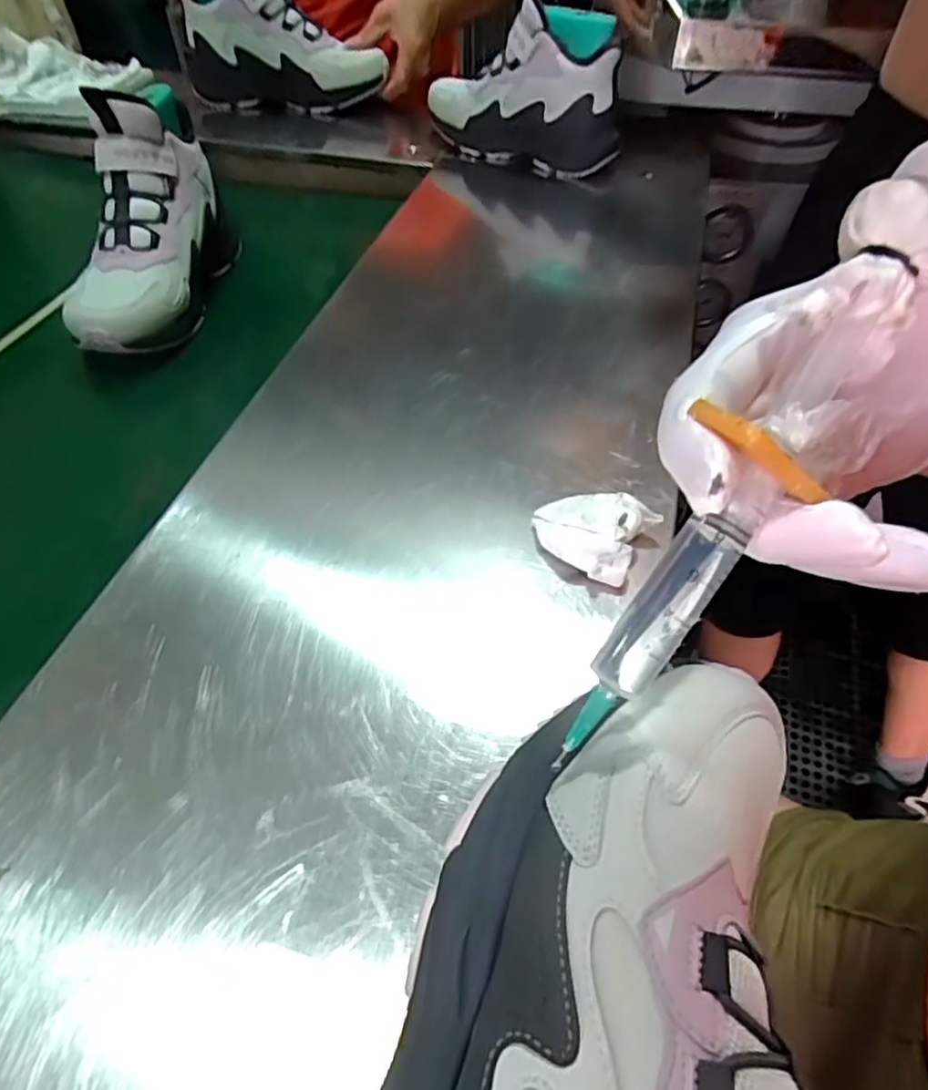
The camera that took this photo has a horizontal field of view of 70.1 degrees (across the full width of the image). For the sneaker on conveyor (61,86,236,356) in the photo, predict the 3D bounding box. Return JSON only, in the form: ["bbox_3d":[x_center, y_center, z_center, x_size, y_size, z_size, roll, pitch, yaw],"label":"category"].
[{"bbox_3d":[-0.276,-0.275,0.558,0.096,0.149,0.225,-2,48,-2],"label":"sneaker on conveyor"}]

